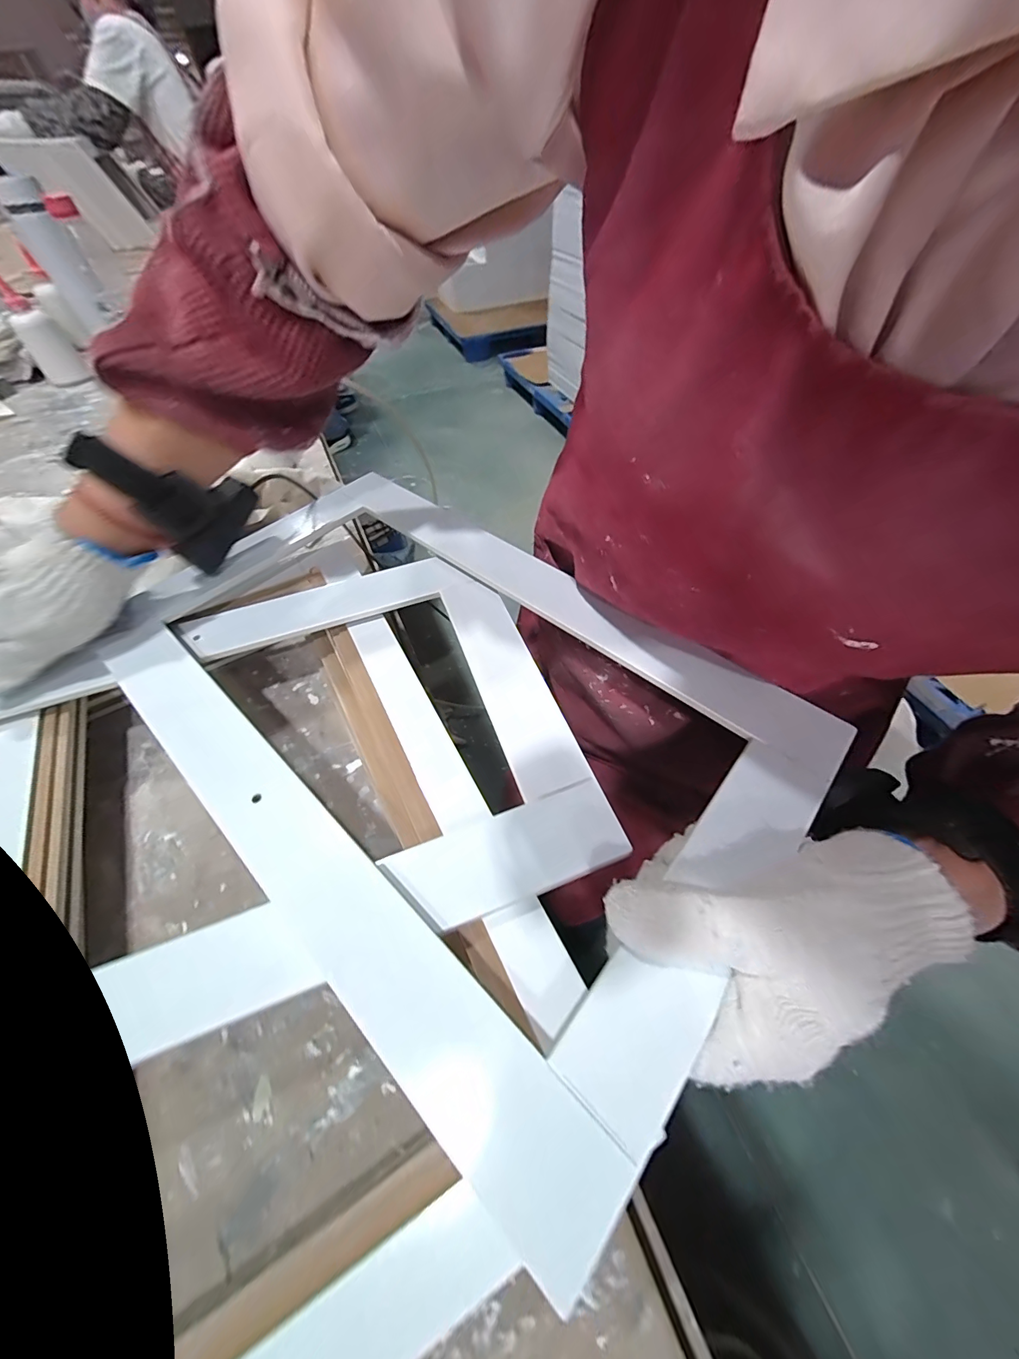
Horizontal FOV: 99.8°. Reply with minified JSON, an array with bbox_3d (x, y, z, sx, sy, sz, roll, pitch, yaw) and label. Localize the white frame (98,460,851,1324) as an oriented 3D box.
[{"bbox_3d":[-0.055,0.003,0.271,0.414,0.024,0.256,35,63,25],"label":"white frame"}]

